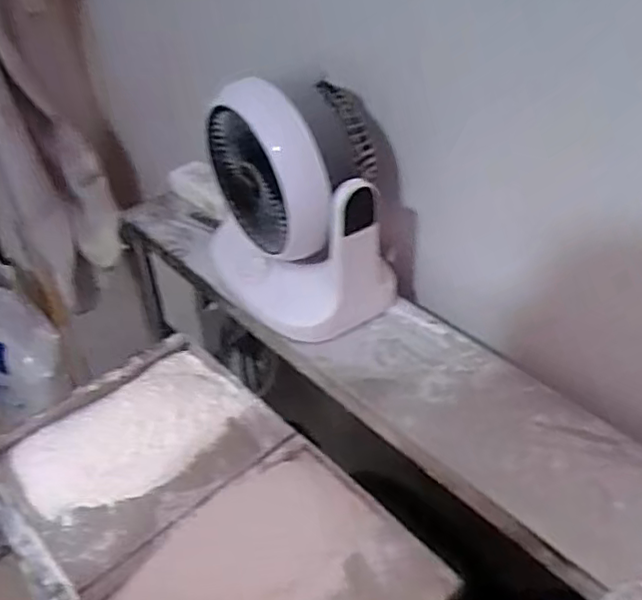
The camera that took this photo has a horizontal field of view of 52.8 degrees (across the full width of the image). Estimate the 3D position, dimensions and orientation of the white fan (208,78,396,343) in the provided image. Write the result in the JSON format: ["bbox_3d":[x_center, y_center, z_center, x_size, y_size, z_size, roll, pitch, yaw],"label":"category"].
[{"bbox_3d":[-0.029,-0.115,0.758,0.148,0.292,0.201,-24,46,-23],"label":"white fan"}]

